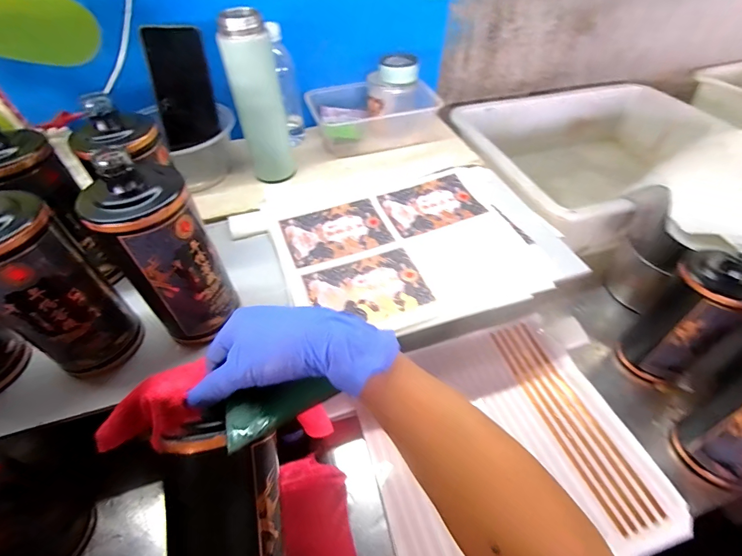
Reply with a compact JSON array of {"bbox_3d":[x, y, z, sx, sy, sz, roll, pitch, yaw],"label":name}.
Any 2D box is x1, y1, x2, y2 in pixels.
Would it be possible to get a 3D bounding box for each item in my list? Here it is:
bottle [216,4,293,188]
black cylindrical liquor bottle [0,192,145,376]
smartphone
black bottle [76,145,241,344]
[{"bbox_3d":[-0.149,-0.225,0.497,0.063,0.200,0.074,-11,52,-11],"label":"bottle"},{"bbox_3d":[-0.289,0.006,0.327,0.085,0.177,0.078,1,51,-1],"label":"black cylindrical liquor bottle"},{"bbox_3d":[-0.271,-0.269,0.535,0.012,0.158,0.087,33,49,23],"label":"smartphone"},{"bbox_3d":[-0.187,-0.016,0.343,0.080,0.195,0.075,-33,59,-25],"label":"black bottle"}]

